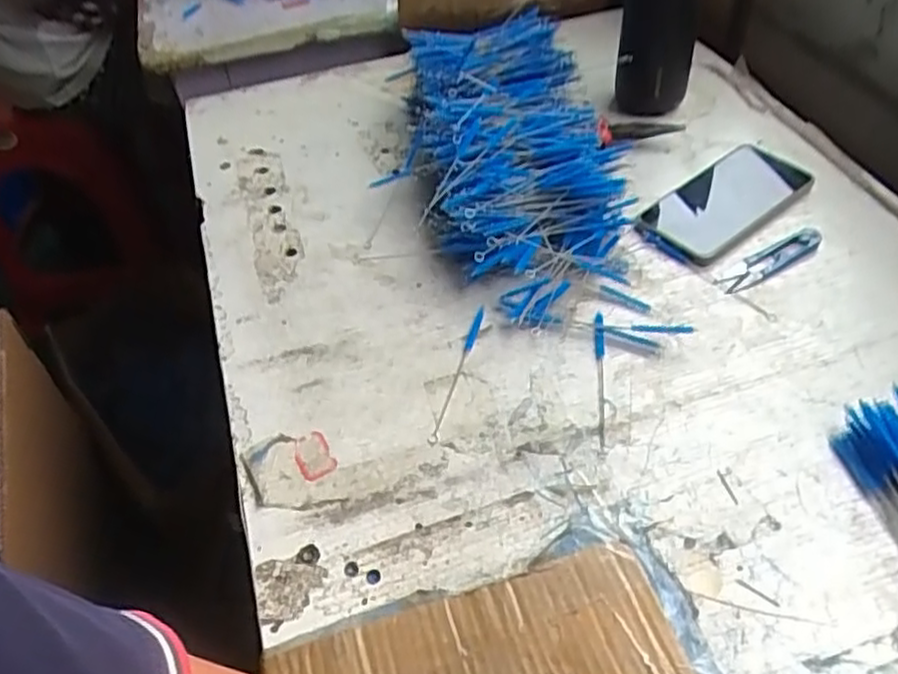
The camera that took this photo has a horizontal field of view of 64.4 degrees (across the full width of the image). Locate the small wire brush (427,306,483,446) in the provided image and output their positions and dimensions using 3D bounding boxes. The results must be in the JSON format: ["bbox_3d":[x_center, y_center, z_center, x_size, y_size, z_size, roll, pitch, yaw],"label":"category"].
[{"bbox_3d":[0.007,0.025,0.522,0.007,0.005,0.126,11,49,14],"label":"small wire brush"}]

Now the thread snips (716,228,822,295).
[{"bbox_3d":[0.263,-0.064,0.583,0.104,0.007,0.027,-26,51,-19],"label":"thread snips"}]

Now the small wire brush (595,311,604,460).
[{"bbox_3d":[0.108,0.030,0.510,0.006,0.005,0.120,4,48,8],"label":"small wire brush"}]

